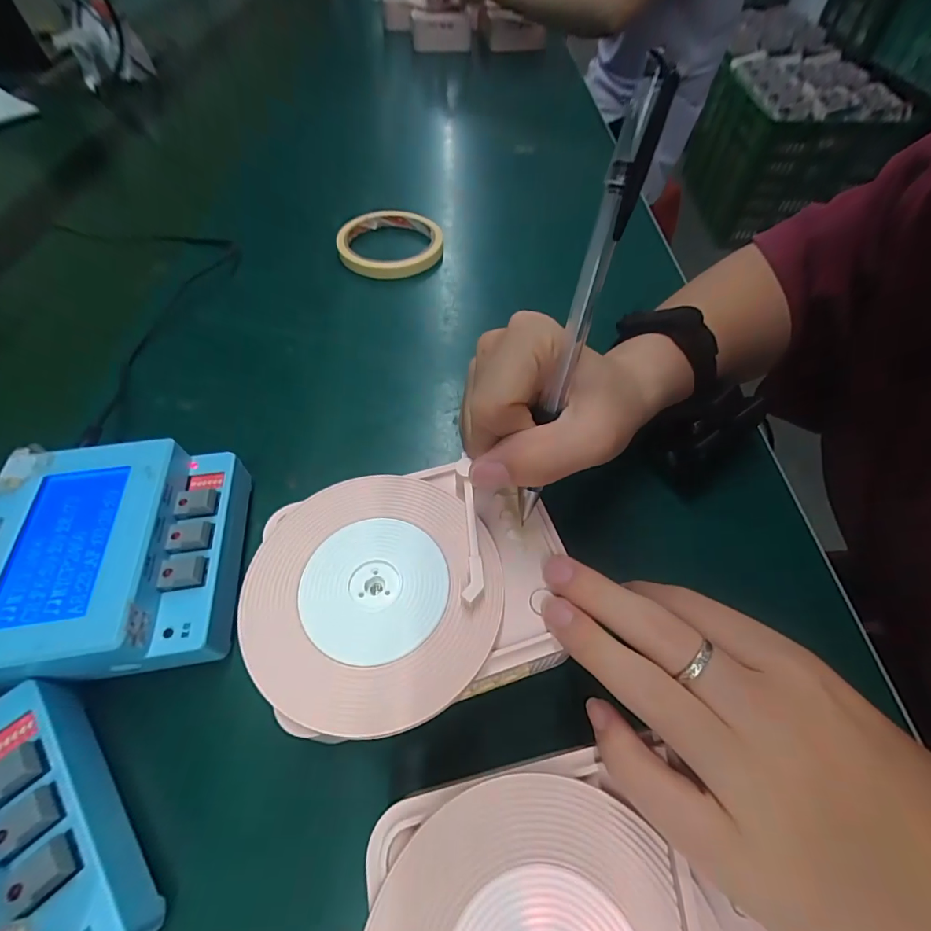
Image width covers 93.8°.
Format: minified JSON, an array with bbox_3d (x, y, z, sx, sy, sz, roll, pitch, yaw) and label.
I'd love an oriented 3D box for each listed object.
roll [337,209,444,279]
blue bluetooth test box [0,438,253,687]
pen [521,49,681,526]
[{"bbox_3d":[-0.068,-0.200,0.392,0.089,0.015,0.087,0,56,1],"label":"roll"},{"bbox_3d":[-0.158,0.045,0.204,0.100,0.050,0.106,-10,56,-6],"label":"blue bluetooth test box"},{"bbox_3d":[0.041,-0.047,0.161,0.010,0.157,0.006,20,28,14],"label":"pen"}]

